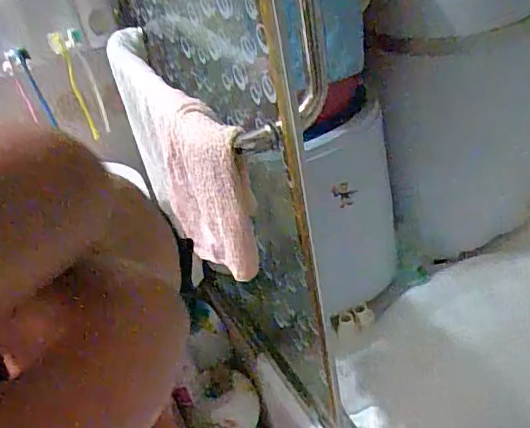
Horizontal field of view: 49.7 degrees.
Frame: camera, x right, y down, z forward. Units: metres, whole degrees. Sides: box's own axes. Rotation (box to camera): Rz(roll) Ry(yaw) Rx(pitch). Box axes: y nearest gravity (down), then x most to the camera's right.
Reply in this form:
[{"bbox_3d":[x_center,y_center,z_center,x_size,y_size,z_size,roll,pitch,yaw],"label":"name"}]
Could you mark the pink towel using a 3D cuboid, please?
[{"bbox_3d":[-0.074,-0.058,0.609,0.098,0.287,0.062,-9,24,50],"label":"pink towel"}]

